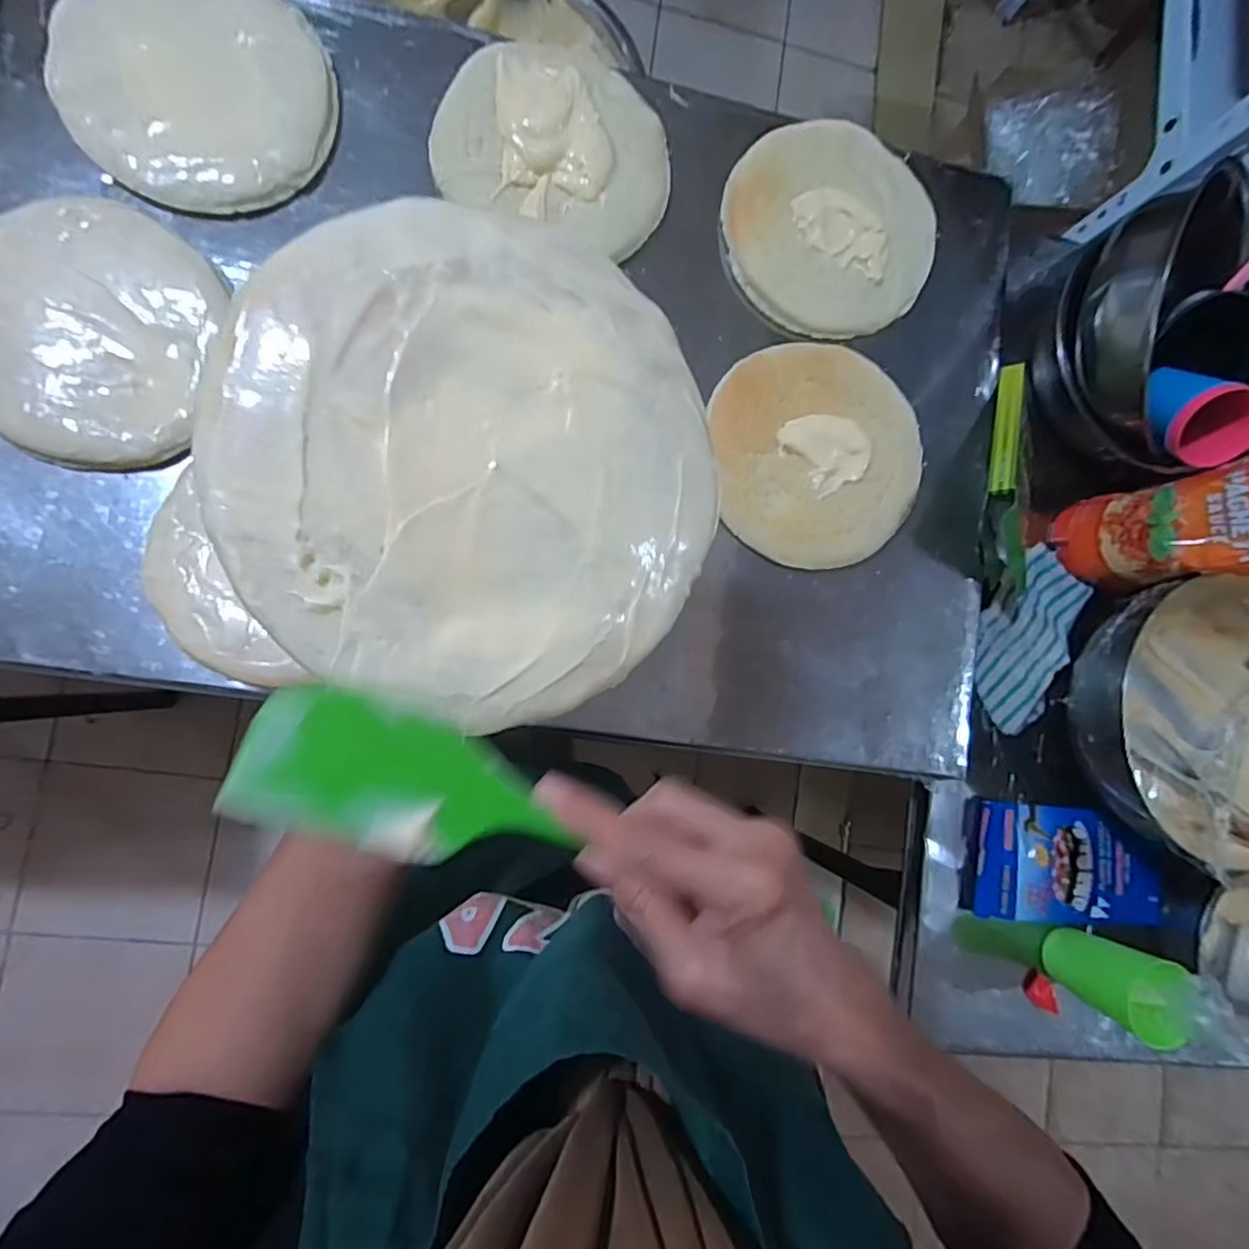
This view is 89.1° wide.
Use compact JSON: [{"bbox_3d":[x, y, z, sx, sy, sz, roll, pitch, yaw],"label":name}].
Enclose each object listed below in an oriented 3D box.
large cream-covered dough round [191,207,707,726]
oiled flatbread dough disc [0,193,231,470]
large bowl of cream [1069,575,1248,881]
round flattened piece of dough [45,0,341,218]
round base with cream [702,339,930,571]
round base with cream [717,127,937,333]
[{"bbox_3d":[-0.051,-0.062,0.251,0.191,0.012,0.190,-1,93,-22],"label":"large cream-covered dough round"},{"bbox_3d":[-0.410,-0.224,0.479,0.178,0.024,0.195,1,86,-9],"label":"oiled flatbread dough disc"},{"bbox_3d":[0.564,0.089,0.631,0.272,0.104,0.253,1,86,-9],"label":"large bowl of cream"},{"bbox_3d":[-0.338,-0.432,0.501,0.194,0.040,0.192,1,86,-9],"label":"round flattened piece of dough"},{"bbox_3d":[0.173,-0.151,0.566,0.181,0.027,0.190,1,86,-9],"label":"round base with cream"},{"bbox_3d":[0.190,-0.362,0.586,0.186,0.029,0.186,1,86,-9],"label":"round base with cream"}]

